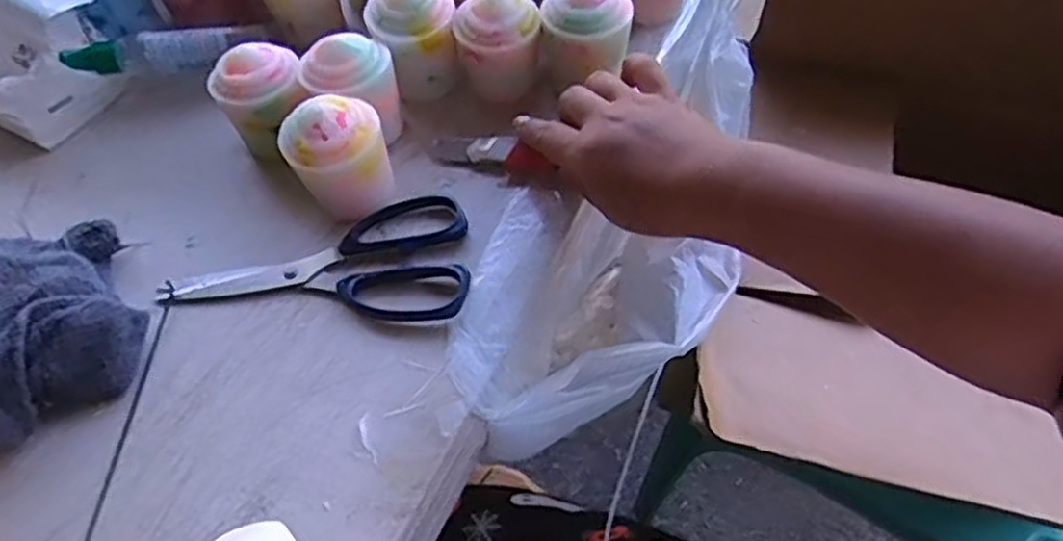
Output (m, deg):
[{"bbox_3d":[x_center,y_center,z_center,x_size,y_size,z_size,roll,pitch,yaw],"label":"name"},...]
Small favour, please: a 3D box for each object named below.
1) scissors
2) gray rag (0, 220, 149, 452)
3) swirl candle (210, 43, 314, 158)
[{"bbox_3d":[-0.125,-0.010,0.451,0.179,0.011,0.082,3,57,6],"label":"scissors"},{"bbox_3d":[-0.268,0.019,0.410,0.092,0.066,0.134,-9,56,-2],"label":"gray rag"},{"bbox_3d":[-0.167,-0.104,0.487,0.056,0.069,0.048,-30,60,-15],"label":"swirl candle"}]

